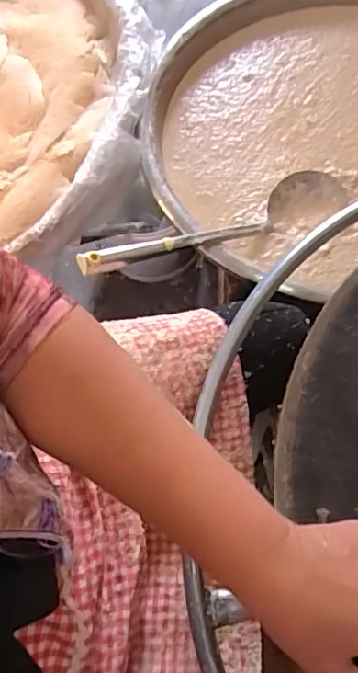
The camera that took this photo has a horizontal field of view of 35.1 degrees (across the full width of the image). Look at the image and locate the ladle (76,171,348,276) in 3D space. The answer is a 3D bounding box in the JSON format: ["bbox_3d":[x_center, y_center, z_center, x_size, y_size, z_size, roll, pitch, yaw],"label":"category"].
[{"bbox_3d":[0.046,-0.143,0.709,0.385,0.054,0.082,-20,63,-25],"label":"ladle"}]

